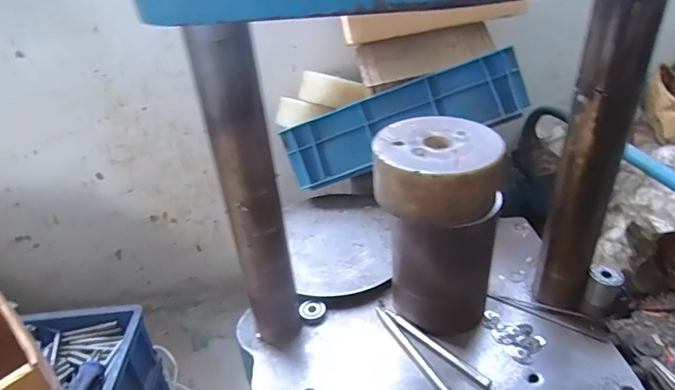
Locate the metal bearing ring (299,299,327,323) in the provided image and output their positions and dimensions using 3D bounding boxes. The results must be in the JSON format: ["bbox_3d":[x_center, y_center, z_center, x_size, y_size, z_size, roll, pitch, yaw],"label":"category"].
[{"bbox_3d":[-0.035,0.165,0.664,0.037,0.010,0.034,-1,33,7],"label":"metal bearing ring"}]

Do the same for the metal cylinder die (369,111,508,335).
[{"bbox_3d":[0.128,0.046,0.606,0.146,0.252,0.141,5,34,16],"label":"metal cylinder die"}]

